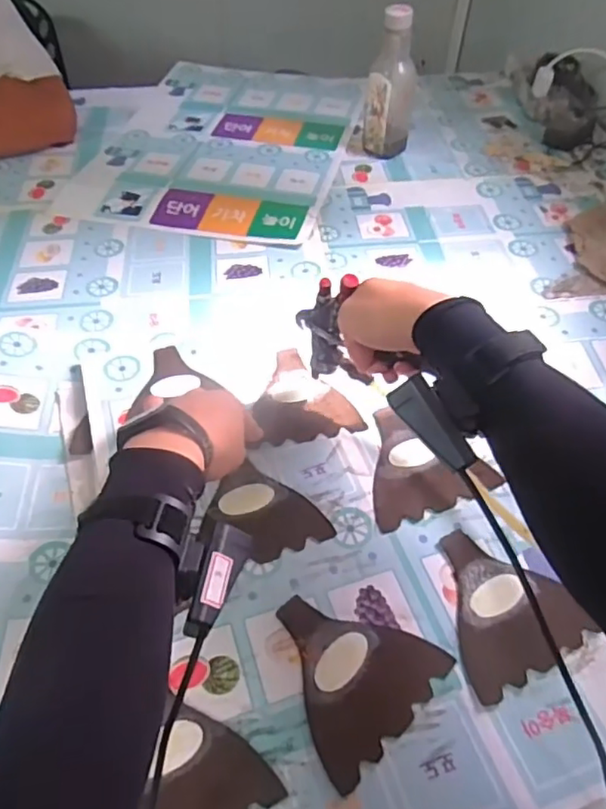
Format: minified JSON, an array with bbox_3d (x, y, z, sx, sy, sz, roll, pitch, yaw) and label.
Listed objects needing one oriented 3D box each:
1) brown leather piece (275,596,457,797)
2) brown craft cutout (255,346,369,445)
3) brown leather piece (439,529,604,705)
[{"bbox_3d":[0.032,0.194,0.457,0.113,0.004,0.121,-35,60,-23],"label":"brown leather piece"},{"bbox_3d":[-0.001,-0.014,0.621,0.101,0.009,0.116,-9,53,-6],"label":"brown craft cutout"},{"bbox_3d":[0.154,0.156,0.485,0.104,0.009,0.118,-24,55,-13],"label":"brown leather piece"}]

